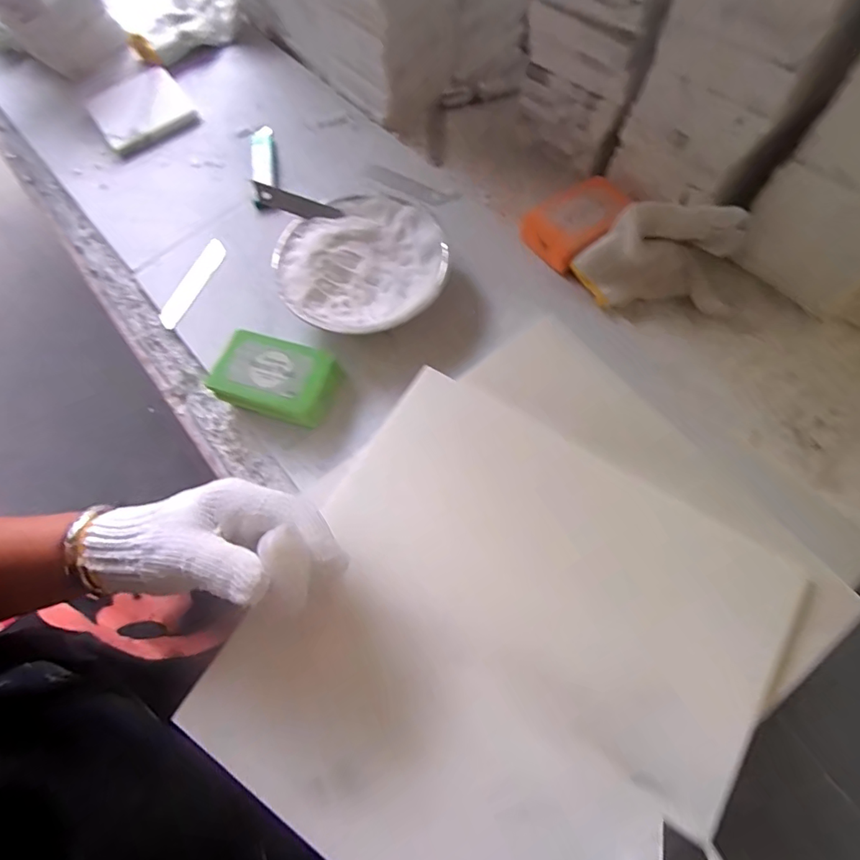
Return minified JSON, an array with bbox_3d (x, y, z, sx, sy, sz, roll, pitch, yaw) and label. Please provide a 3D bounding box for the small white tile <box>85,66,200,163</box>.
[{"bbox_3d":[-0.333,-0.371,0.572,0.101,0.011,0.106,-33,72,-9],"label":"small white tile"}]

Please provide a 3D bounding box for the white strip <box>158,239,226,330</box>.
[{"bbox_3d":[-0.233,-0.144,0.484,0.022,0.007,0.103,20,73,9],"label":"white strip"}]

